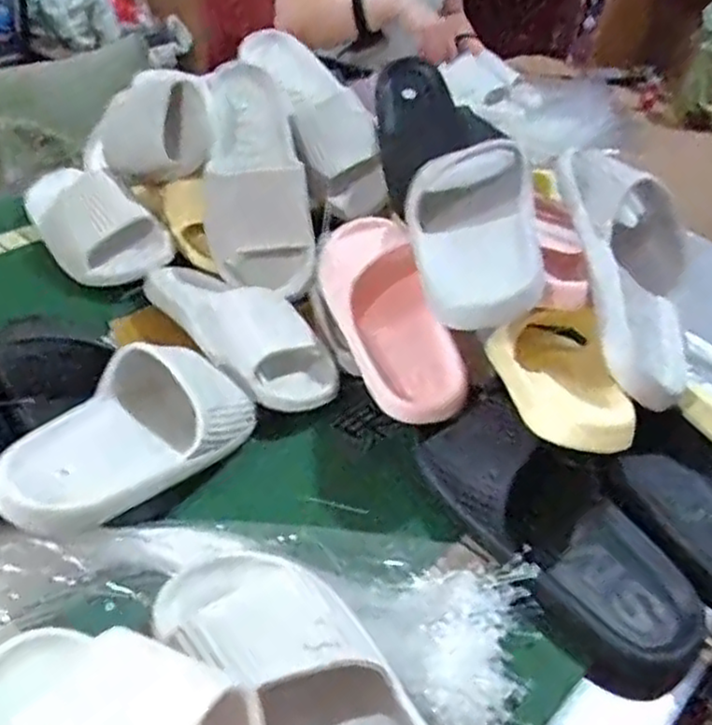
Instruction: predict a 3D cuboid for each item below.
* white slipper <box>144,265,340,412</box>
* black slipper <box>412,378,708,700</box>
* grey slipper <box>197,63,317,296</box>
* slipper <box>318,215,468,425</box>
[{"bbox_3d":[-0.110,-0.046,0.711,0.097,0.057,0.257,-25,47,-35],"label":"white slipper"},{"bbox_3d":[0.144,0.112,0.544,0.102,0.071,0.254,-17,43,-29],"label":"black slipper"},{"bbox_3d":[-0.111,-0.207,0.798,0.108,0.077,0.275,-7,77,-18],"label":"grey slipper"},{"bbox_3d":[0.019,-0.063,0.680,0.101,0.085,0.267,-26,44,2],"label":"slipper"}]

